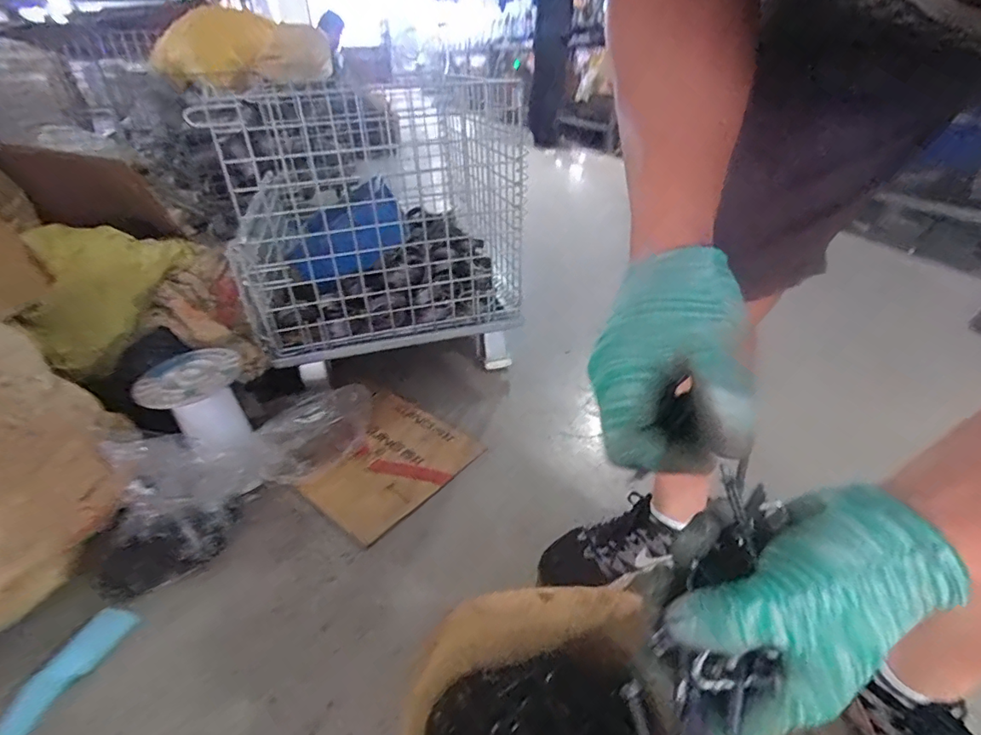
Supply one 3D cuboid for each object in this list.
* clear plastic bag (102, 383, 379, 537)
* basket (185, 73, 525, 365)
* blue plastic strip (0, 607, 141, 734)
[{"bbox_3d":[-0.407,0.137,0.920,0.144,0.174,0.469,23,39,33],"label":"clear plastic bag"},{"bbox_3d":[-0.295,-0.379,1.191,0.632,0.529,0.447,-14,34,-19],"label":"basket"},{"bbox_3d":[-0.579,0.435,0.605,0.064,0.015,0.286,6,33,12],"label":"blue plastic strip"}]

